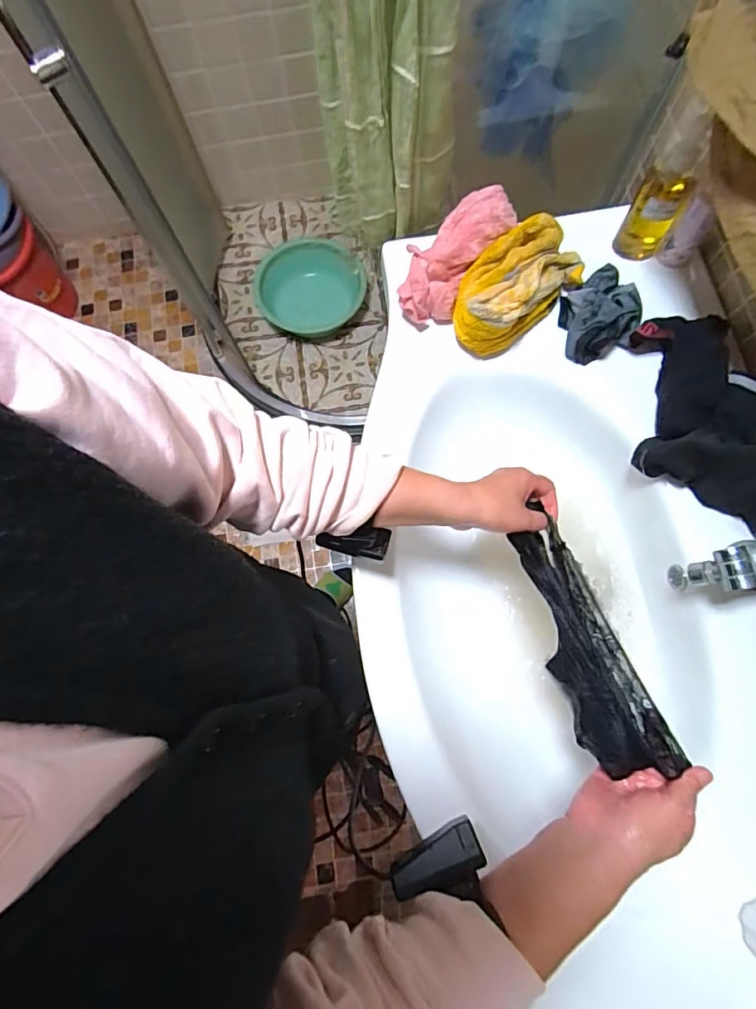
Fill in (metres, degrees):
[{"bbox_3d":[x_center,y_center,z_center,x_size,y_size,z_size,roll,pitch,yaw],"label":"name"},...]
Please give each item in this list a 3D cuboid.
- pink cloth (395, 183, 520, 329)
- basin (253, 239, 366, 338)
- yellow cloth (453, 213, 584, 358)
[{"bbox_3d":[0.097,-0.311,0.612,0.076,0.072,0.190,35,79,10],"label":"pink cloth"},{"bbox_3d":[-0.231,-0.724,1.620,0.366,0.093,0.363,0,75,2],"label":"basin"},{"bbox_3d":[0.164,-0.272,0.598,0.189,0.083,0.103,-42,78,-9],"label":"yellow cloth"}]

